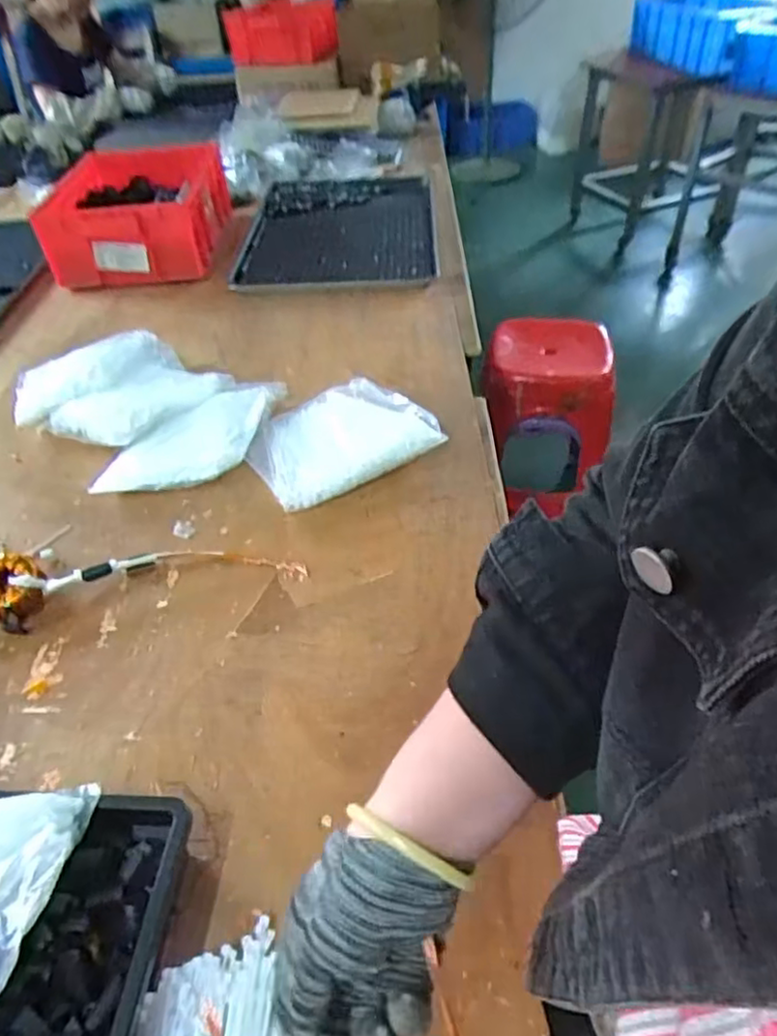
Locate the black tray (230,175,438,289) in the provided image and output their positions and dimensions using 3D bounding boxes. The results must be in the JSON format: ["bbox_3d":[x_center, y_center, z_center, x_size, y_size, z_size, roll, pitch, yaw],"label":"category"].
[{"bbox_3d":[-0.100,-0.603,1.384,0.381,0.035,0.603,-2,43,2],"label":"black tray"}]

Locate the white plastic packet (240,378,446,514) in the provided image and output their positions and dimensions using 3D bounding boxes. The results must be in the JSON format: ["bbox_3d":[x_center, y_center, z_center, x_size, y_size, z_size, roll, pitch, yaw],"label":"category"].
[{"bbox_3d":[-0.068,-0.113,0.883,0.224,0.030,0.203,-20,45,-17],"label":"white plastic packet"}]

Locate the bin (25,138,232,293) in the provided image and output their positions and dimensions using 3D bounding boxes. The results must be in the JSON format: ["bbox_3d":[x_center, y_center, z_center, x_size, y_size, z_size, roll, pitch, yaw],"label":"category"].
[{"bbox_3d":[-0.503,-0.599,1.317,0.308,0.140,0.333,-4,43,1],"label":"bin"}]

